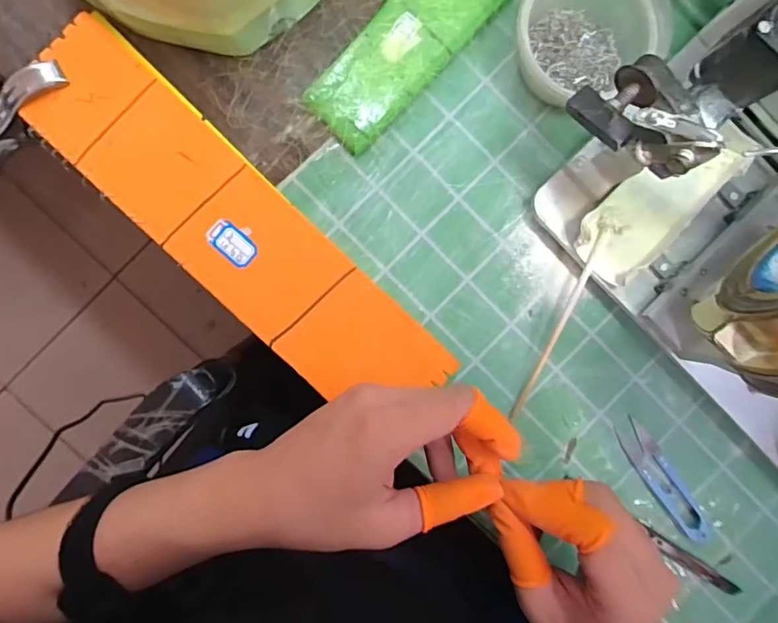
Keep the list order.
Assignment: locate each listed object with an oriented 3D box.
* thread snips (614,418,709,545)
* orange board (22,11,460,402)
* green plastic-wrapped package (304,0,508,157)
[{"bbox_3d":[0.207,0.129,0.389,0.023,0.008,0.104,-34,93,-2],"label":"thread snips"},{"bbox_3d":[-0.105,-0.054,0.358,0.330,0.032,0.078,43,88,-3],"label":"orange board"},{"bbox_3d":[0.019,-0.197,0.373,0.059,0.014,0.179,44,88,-3],"label":"green plastic-wrapped package"}]

